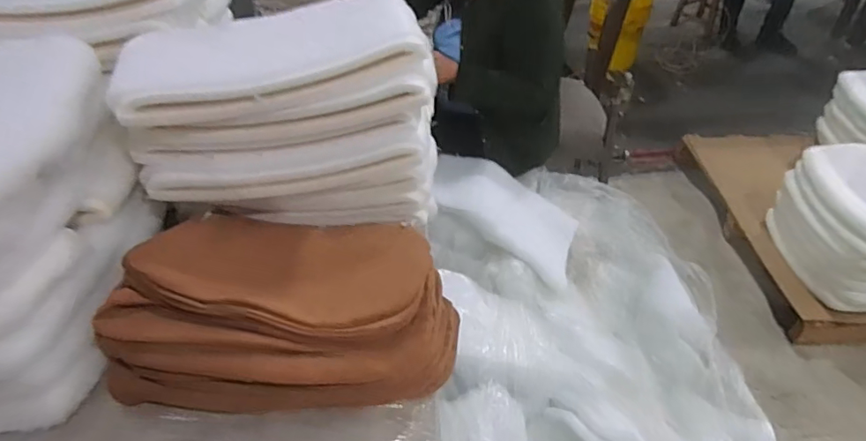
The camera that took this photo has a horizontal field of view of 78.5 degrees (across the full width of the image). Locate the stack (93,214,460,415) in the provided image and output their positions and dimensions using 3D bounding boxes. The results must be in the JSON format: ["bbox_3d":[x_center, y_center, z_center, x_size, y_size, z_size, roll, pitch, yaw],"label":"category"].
[{"bbox_3d":[-0.215,0.126,0.824,0.493,0.133,0.327,4,44,6],"label":"stack"}]

